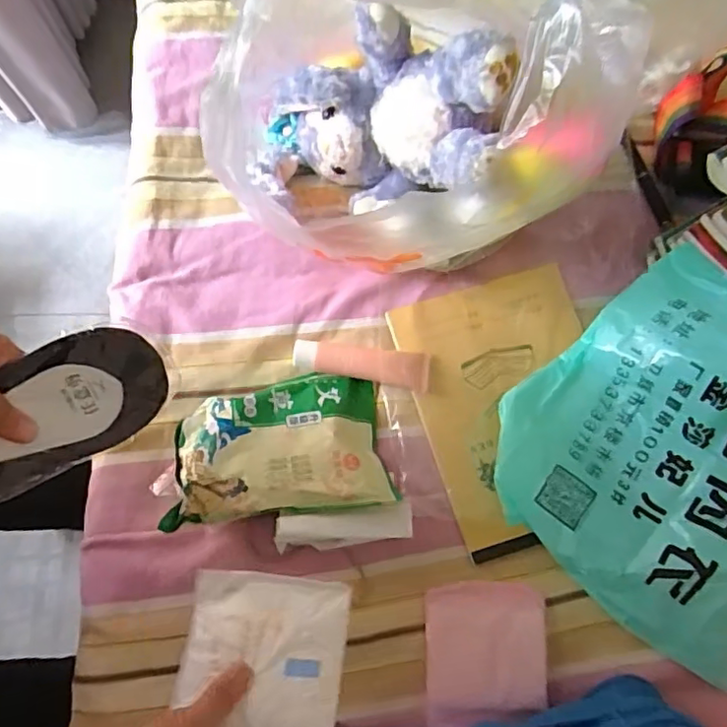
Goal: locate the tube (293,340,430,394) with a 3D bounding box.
[{"bbox_3d":[-0.002,0.002,0.585,0.132,0.020,0.037,7,74,1],"label":"tube"}]

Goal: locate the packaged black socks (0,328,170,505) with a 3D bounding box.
[{"bbox_3d":[-0.236,0.049,0.392,0.216,0.010,0.081,-30,114,-22],"label":"packaged black socks"}]

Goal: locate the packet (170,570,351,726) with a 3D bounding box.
[{"bbox_3d":[-0.079,0.221,0.445,0.130,0.014,0.124,-4,51,18],"label":"packet"}]

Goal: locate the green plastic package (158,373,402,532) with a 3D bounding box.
[{"bbox_3d":[-0.075,0.072,0.541,0.184,0.025,0.132,-3,57,-10],"label":"green plastic package"}]

